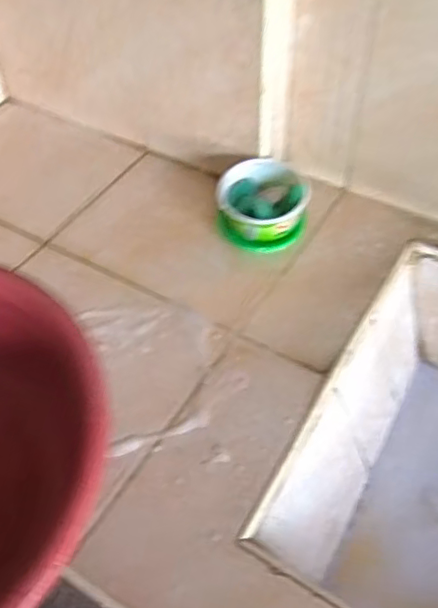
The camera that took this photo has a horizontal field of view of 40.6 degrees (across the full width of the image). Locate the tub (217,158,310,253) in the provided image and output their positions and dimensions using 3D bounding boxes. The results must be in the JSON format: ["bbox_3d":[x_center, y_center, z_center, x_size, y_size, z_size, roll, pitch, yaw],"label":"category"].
[{"bbox_3d":[0.057,-0.131,0.784,0.113,0.057,0.113,-1,51,2],"label":"tub"}]

